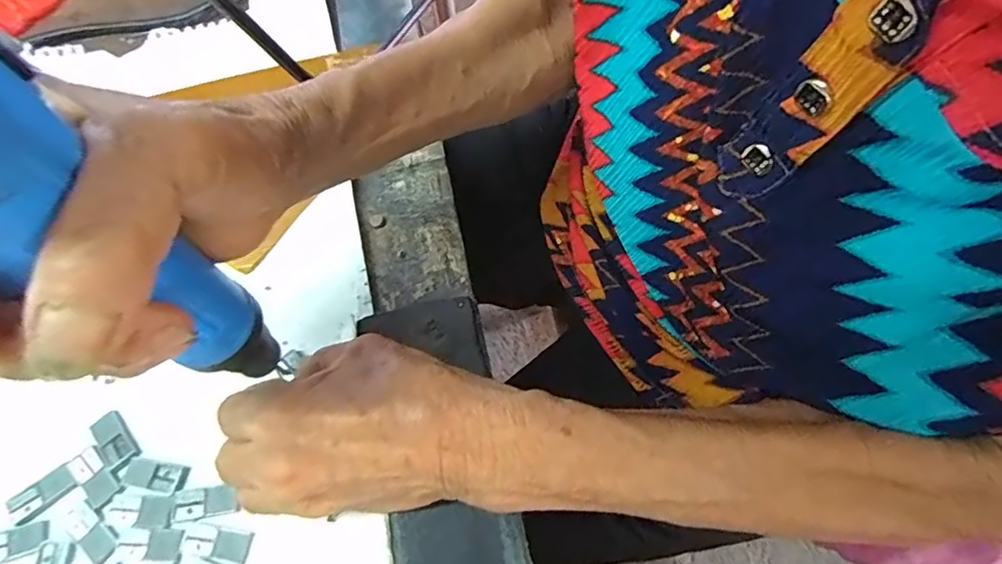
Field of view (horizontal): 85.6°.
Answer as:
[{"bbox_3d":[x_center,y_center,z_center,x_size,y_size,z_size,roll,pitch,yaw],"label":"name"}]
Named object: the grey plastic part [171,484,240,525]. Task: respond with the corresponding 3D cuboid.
[{"bbox_3d":[-0.131,0.097,0.237,0.028,0.004,0.012,-13,64,-2],"label":"grey plastic part"}]

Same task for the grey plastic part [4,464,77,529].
[{"bbox_3d":[-0.208,0.096,0.245,0.027,0.004,0.013,-38,68,-14],"label":"grey plastic part"}]

